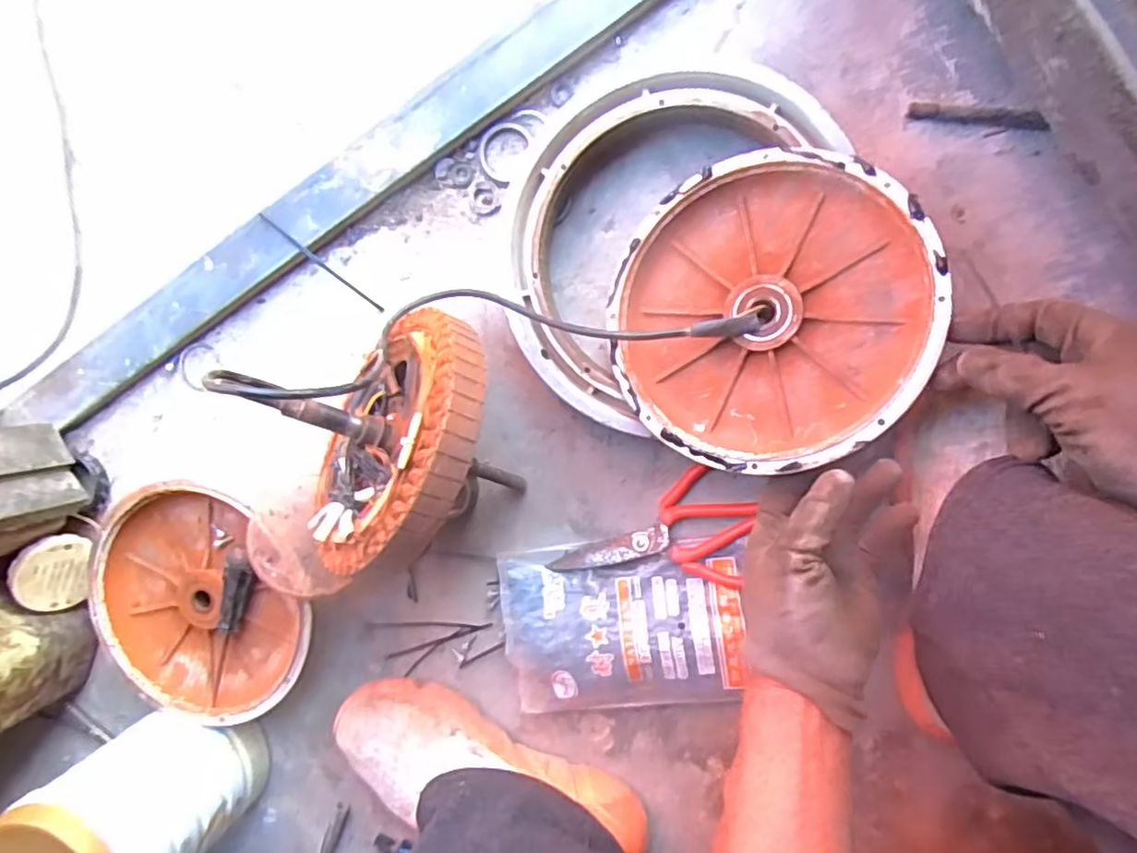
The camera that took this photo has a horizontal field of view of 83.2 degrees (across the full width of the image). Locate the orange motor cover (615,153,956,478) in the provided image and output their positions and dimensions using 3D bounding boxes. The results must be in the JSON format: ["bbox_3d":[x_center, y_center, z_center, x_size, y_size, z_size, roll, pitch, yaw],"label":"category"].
[{"bbox_3d":[0.136,-0.078,0.444,0.208,0.030,0.208,-1,86,24],"label":"orange motor cover"}]

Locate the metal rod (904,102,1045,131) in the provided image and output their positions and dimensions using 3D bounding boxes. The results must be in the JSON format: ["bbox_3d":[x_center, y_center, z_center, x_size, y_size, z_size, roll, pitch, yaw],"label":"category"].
[{"bbox_3d":[0.290,-0.219,0.453,0.093,0.009,0.011,11,95,7],"label":"metal rod"}]

